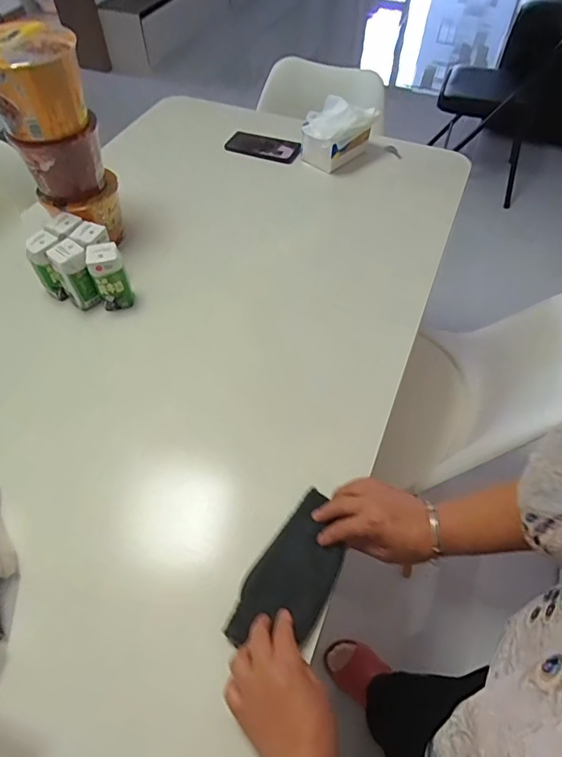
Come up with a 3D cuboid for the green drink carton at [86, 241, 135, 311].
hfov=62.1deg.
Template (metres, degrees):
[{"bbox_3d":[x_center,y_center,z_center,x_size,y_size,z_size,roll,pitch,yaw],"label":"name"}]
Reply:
[{"bbox_3d":[-0.273,-0.162,0.749,0.050,0.104,0.045,-18,58,-12],"label":"green drink carton"}]

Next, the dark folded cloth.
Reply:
[{"bbox_3d":[0.017,0.216,0.526,0.082,0.014,0.181,26,60,16],"label":"dark folded cloth"}]

